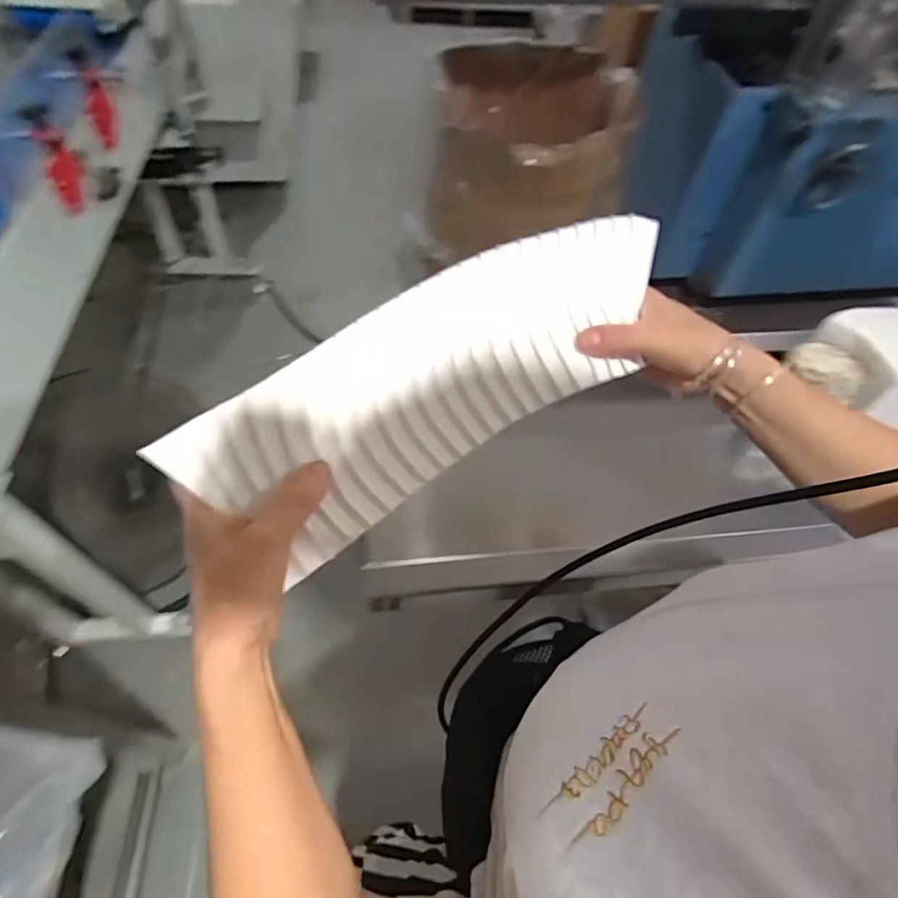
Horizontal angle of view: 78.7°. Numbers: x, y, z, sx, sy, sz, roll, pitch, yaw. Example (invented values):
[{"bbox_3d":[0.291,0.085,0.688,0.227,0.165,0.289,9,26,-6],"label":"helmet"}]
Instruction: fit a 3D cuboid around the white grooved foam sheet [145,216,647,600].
[{"bbox_3d":[0.009,-0.054,0.374,0.367,0.019,0.117,-32,98,-18],"label":"white grooved foam sheet"}]

